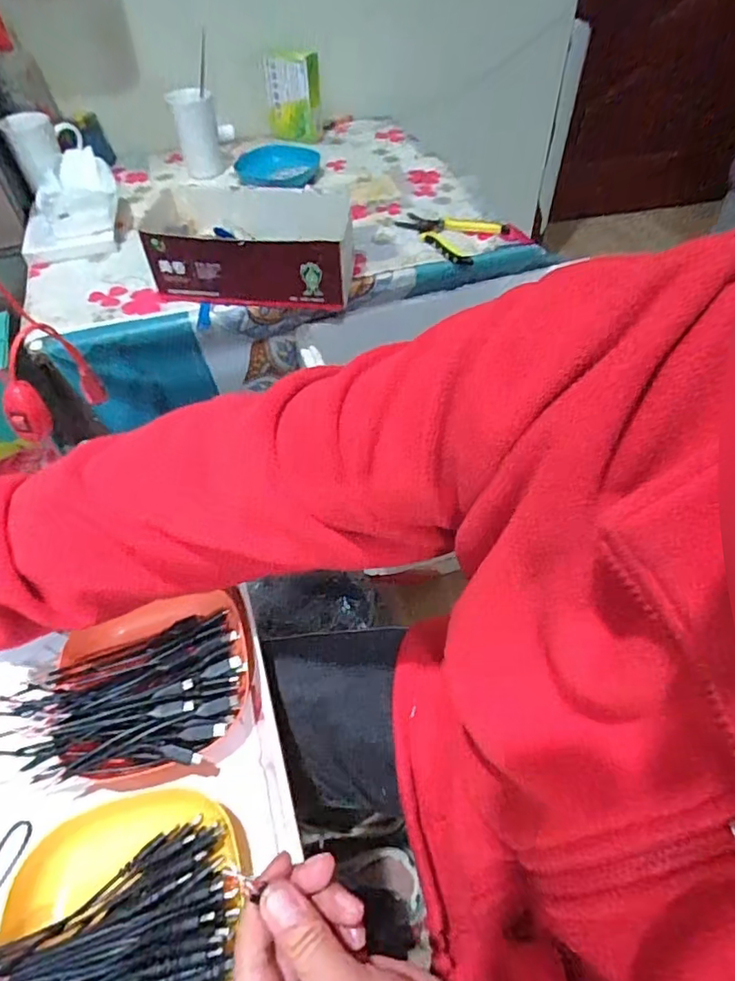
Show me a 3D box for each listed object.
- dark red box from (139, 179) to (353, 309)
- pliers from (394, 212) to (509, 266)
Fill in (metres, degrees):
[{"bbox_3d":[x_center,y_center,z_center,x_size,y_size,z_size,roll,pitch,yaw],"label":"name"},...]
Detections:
[{"bbox_3d":[-0.155,-0.339,0.735,0.265,0.091,0.169,3,51,4],"label":"dark red box"},{"bbox_3d":[0.124,-0.398,0.826,0.146,0.014,0.110,35,60,25],"label":"pliers"}]

